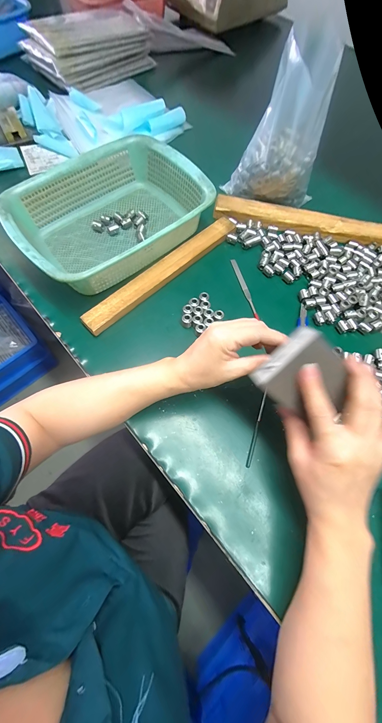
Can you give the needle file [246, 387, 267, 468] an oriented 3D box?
[{"bbox_3d":[0.088,0.085,0.344,0.005,0.004,0.104,19,69,6],"label":"needle file"}]

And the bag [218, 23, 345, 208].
[{"bbox_3d":[0.146,-0.356,0.414,0.160,0.203,0.068,16,69,5],"label":"bag"}]

